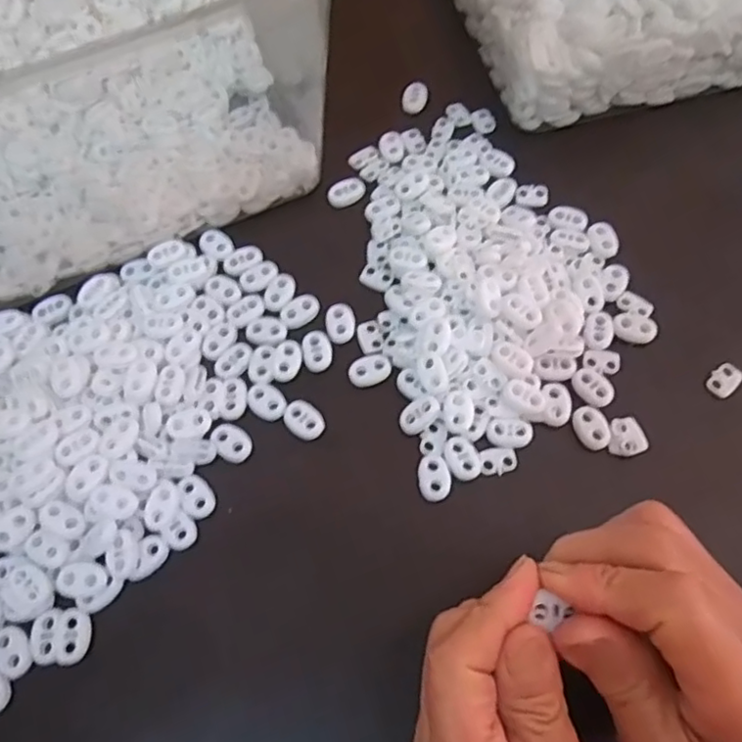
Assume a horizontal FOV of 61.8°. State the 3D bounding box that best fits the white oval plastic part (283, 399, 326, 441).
[{"bbox_3d":[-0.035,0.025,0.321,0.017,0.004,0.023,-38,70,-14],"label":"white oval plastic part"}]

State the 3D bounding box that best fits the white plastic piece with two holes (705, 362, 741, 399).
[{"bbox_3d":[0.186,0.004,0.325,0.020,0.004,0.014,-40,70,-15],"label":"white plastic piece with two holes"}]

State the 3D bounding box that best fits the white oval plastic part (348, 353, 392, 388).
[{"bbox_3d":[0.000,0.000,0.333,0.023,0.004,0.017,-21,67,-7],"label":"white oval plastic part"}]

